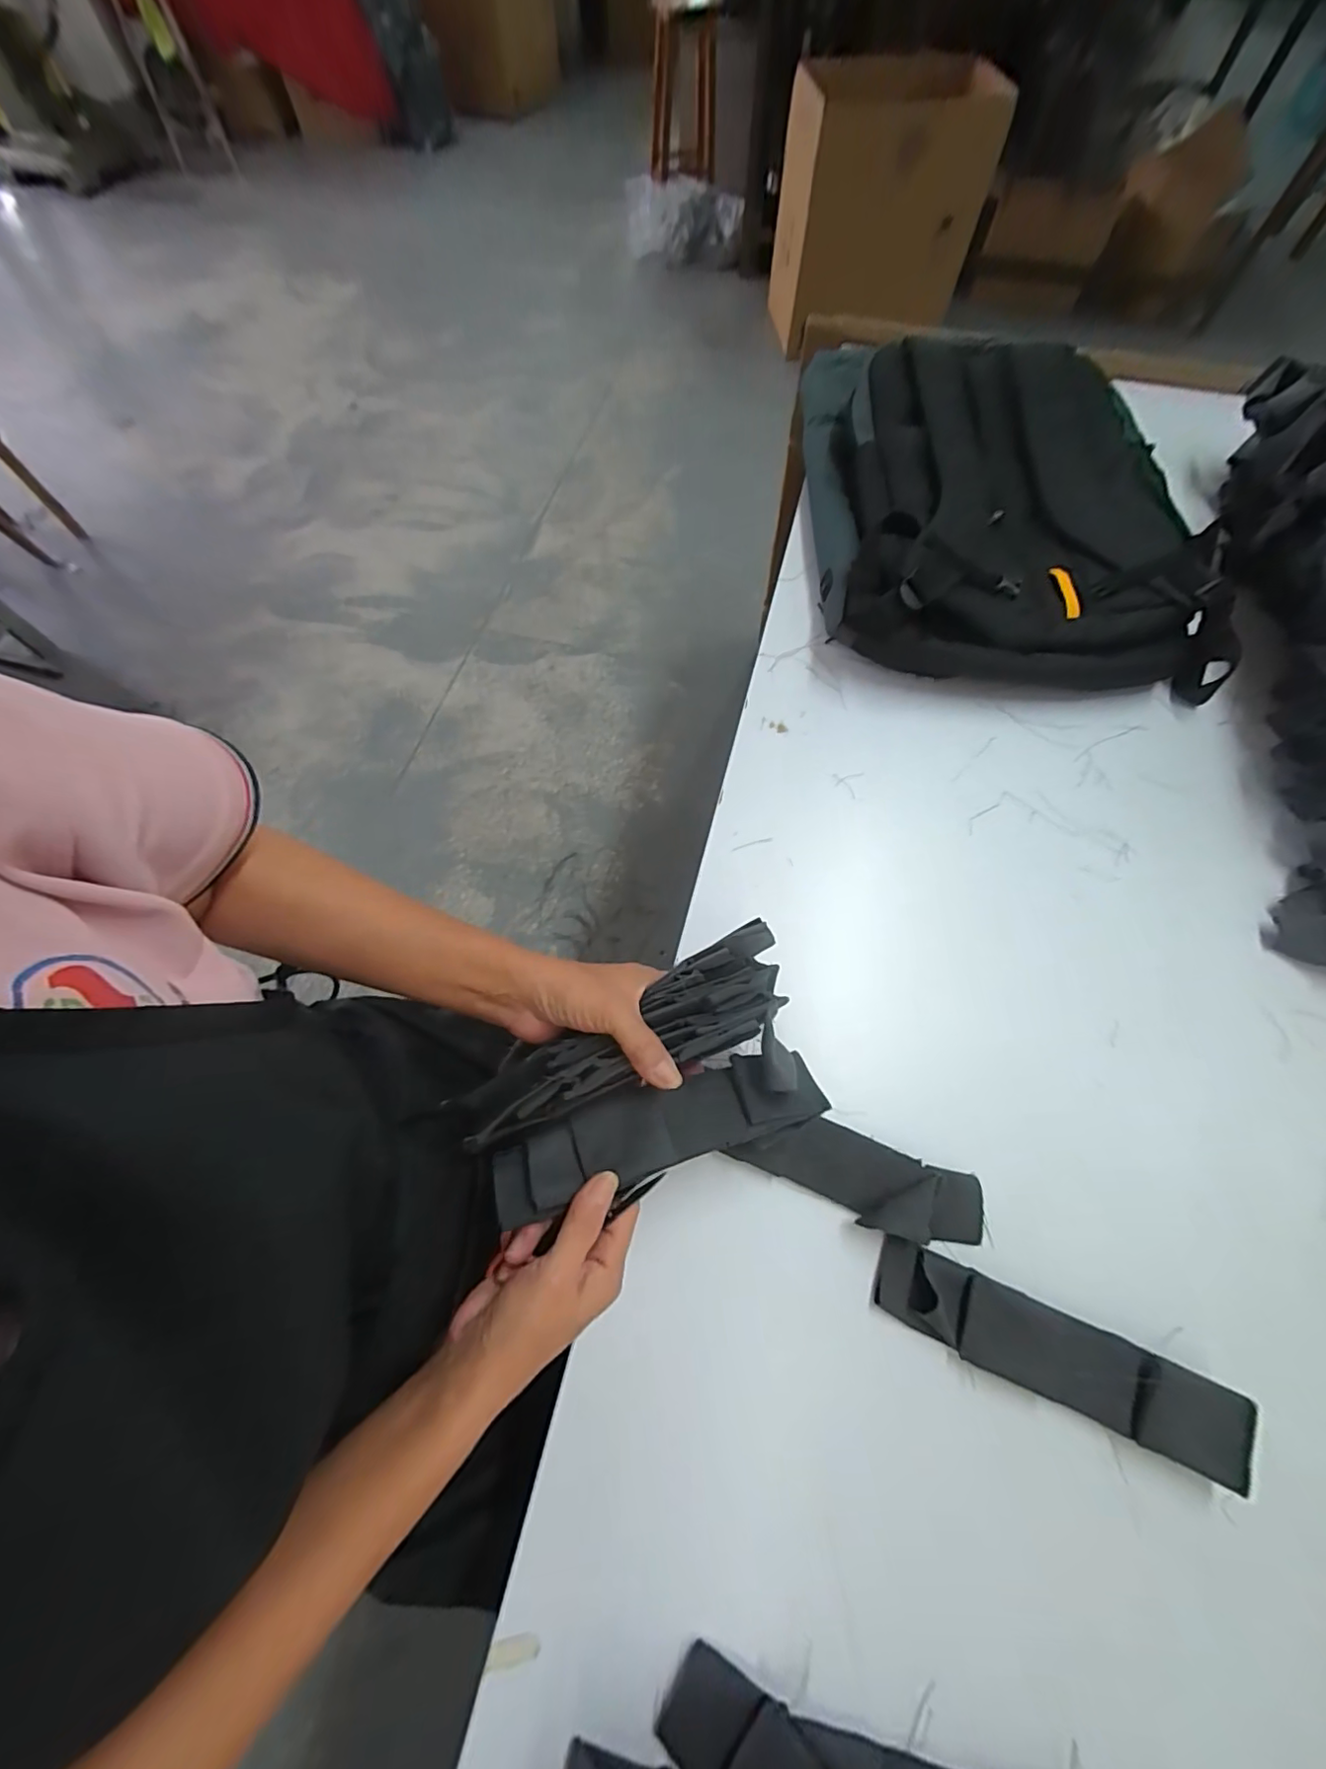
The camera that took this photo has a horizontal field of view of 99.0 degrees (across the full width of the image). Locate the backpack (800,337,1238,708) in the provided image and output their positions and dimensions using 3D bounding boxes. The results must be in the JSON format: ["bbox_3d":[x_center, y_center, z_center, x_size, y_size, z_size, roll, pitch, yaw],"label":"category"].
[{"bbox_3d":[0.343,-0.390,0.591,0.345,0.094,0.410,2,66,0],"label":"backpack"}]

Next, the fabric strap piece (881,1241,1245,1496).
[{"bbox_3d":[0.227,0.276,0.331,0.198,0.021,0.046,21,67,8],"label":"fabric strap piece"}]

